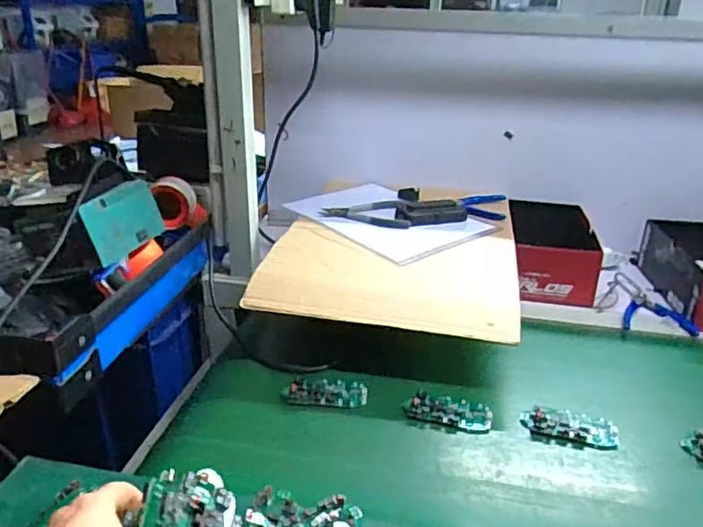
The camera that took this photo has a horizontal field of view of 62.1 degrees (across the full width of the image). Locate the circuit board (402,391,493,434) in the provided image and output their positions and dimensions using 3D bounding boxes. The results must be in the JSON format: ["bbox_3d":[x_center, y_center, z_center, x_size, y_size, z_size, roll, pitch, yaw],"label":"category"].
[{"bbox_3d":[0.110,0.165,0.662,0.096,0.017,0.049,7,24,16],"label":"circuit board"}]

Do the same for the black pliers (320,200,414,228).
[{"bbox_3d":[0.061,-0.082,0.928,0.218,0.019,0.097,2,23,4],"label":"black pliers"}]

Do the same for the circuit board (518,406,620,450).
[{"bbox_3d":[0.241,0.179,0.647,0.101,0.013,0.046,9,24,20],"label":"circuit board"}]

